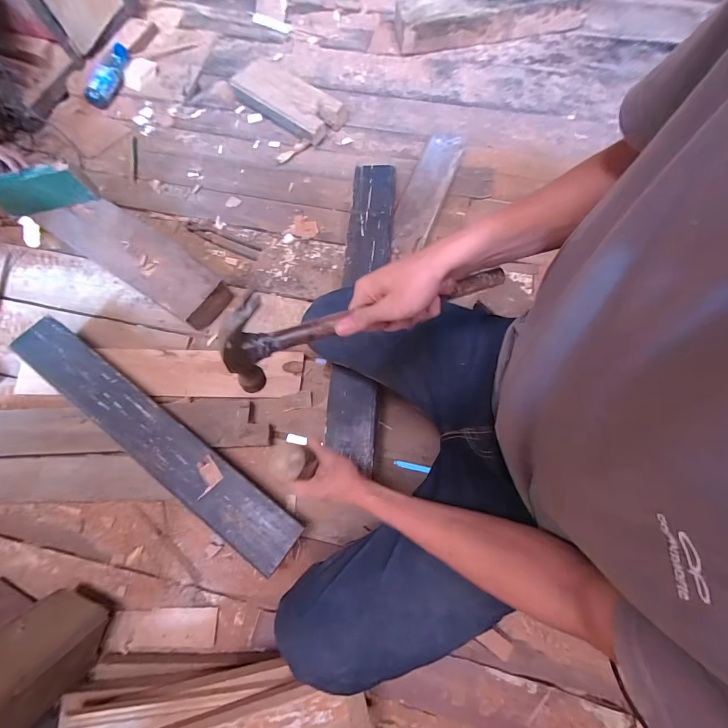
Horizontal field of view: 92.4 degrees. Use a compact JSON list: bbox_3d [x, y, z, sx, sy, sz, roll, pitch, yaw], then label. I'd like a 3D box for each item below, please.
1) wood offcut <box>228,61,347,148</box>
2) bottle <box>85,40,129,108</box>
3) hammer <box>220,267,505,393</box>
[{"bbox_3d":[-0.234,-0.796,1.052,0.365,0.061,0.161,36,76,12],"label":"wood offcut"},{"bbox_3d":[-0.797,-0.903,1.091,0.059,0.053,0.220,14,73,6],"label":"bottle"},{"bbox_3d":[0.008,-0.053,0.356,0.300,0.106,0.044,-17,72,-8],"label":"hammer"}]

